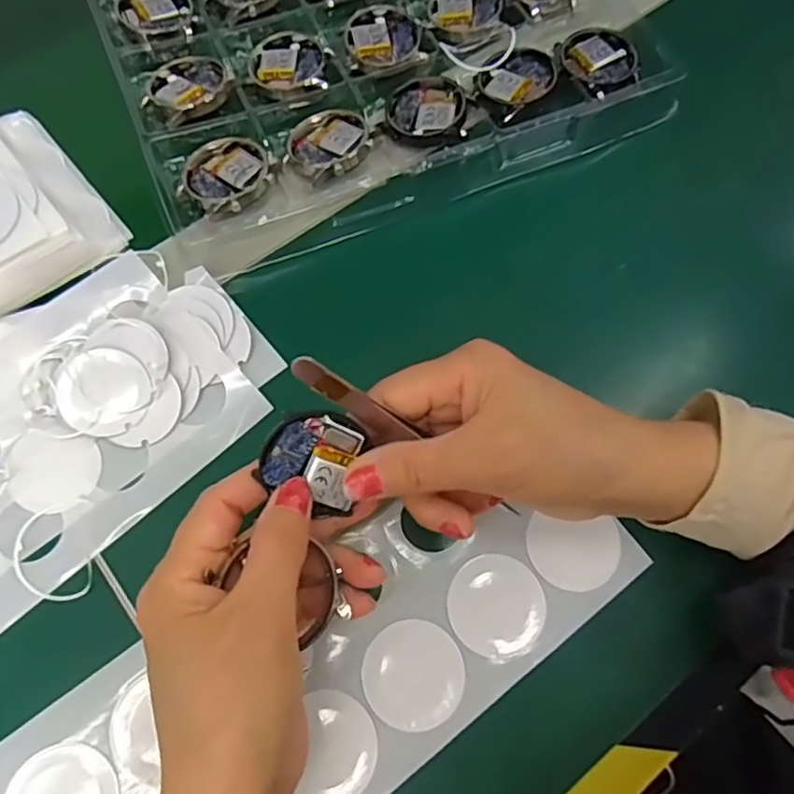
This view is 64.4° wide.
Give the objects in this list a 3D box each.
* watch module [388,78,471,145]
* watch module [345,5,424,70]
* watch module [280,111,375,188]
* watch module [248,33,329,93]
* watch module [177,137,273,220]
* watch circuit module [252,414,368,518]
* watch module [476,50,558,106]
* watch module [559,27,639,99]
[{"bbox_3d":[0.017,-0.164,0.357,0.045,0.009,0.040,6,70,1],"label":"watch module"},{"bbox_3d":[-0.008,-0.217,0.378,0.044,0.005,0.043,-13,71,-6],"label":"watch module"},{"bbox_3d":[-0.037,-0.138,0.347,0.046,0.014,0.041,-43,76,-14],"label":"watch module"},{"bbox_3d":[-0.065,-0.199,0.372,0.044,0.004,0.042,-8,71,-4],"label":"watch module"},{"bbox_3d":[-0.091,-0.119,0.338,0.047,0.012,0.047,38,74,12],"label":"watch module"},{"bbox_3d":[-0.032,0.025,0.237,0.037,0.004,0.037,11,102,-11],"label":"watch circuit module"},{"bbox_3d":[0.070,-0.184,0.365,0.042,0.009,0.034,-24,73,-9],"label":"watch module"},{"bbox_3d":[0.120,-0.200,0.375,0.043,0.012,0.051,-13,71,-6],"label":"watch module"}]

